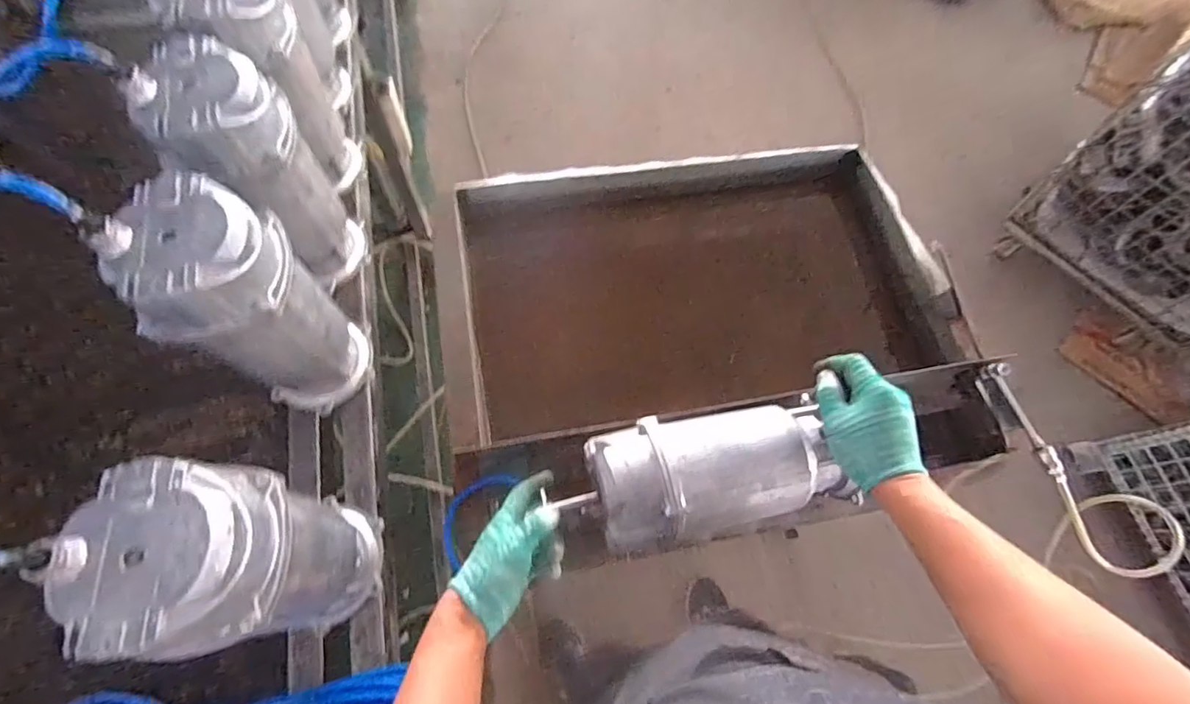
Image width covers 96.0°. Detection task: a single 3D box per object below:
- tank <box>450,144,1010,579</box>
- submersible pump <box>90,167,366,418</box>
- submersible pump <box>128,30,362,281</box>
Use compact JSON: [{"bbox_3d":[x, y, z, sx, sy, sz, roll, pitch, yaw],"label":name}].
[{"bbox_3d":[0.163,-0.030,0.871,0.747,0.256,0.593,-9,68,-7],"label":"tank"},{"bbox_3d":[-0.354,-0.037,0.577,0.123,0.292,0.142,37,70,12],"label":"submersible pump"},{"bbox_3d":[-0.385,-0.192,0.638,0.116,0.291,0.132,-6,67,-5],"label":"submersible pump"}]

